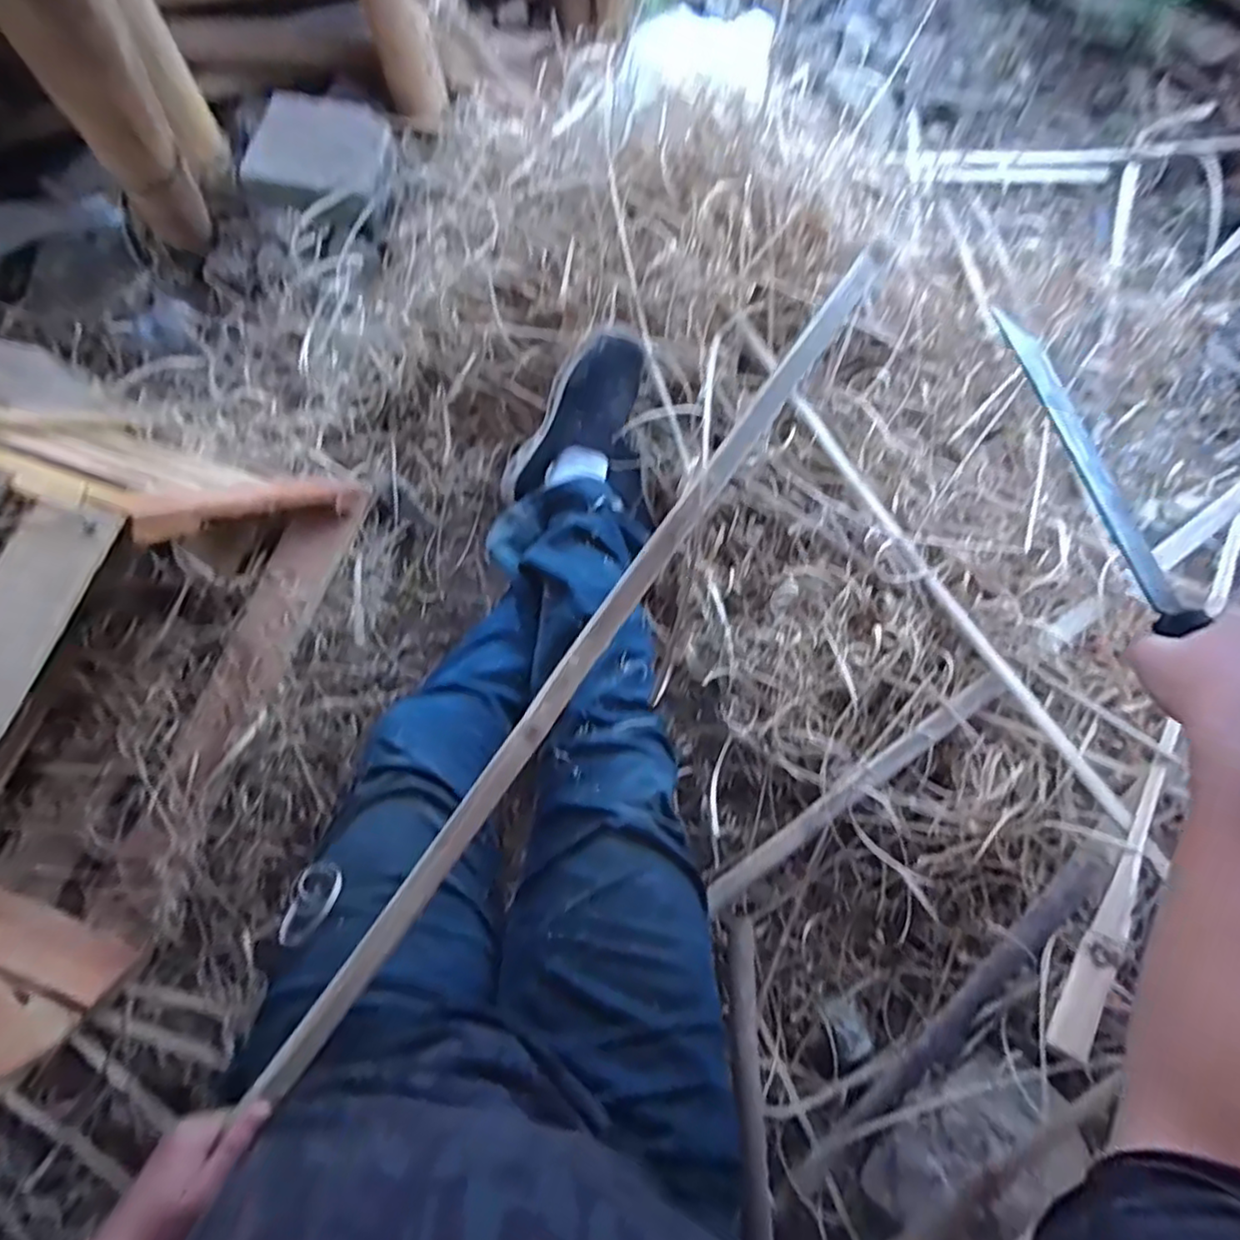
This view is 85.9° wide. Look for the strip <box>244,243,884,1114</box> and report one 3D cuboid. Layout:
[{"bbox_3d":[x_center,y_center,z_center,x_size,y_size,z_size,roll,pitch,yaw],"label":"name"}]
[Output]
[{"bbox_3d":[-0.021,0.017,0.522,0.023,0.015,0.787,35,83,11],"label":"strip"}]

